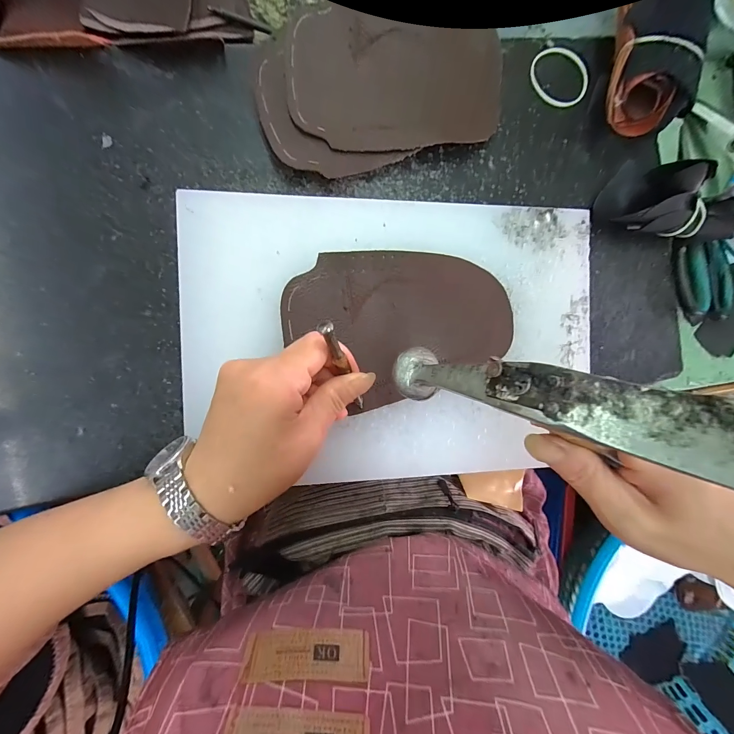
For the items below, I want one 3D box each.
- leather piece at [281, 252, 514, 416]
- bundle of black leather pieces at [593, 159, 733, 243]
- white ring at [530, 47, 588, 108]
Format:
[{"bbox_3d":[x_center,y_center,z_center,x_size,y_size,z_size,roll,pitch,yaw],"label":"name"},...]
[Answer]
[{"bbox_3d":[0.026,-0.027,0.234,0.160,0.007,0.105,-6,93,-8],"label":"leather piece"},{"bbox_3d":[0.257,-0.135,0.273,0.127,0.037,0.052,7,90,-8],"label":"bundle of black leather pieces"},{"bbox_3d":[0.161,-0.241,0.275,0.044,0.004,0.050,-44,96,-5],"label":"white ring"}]

